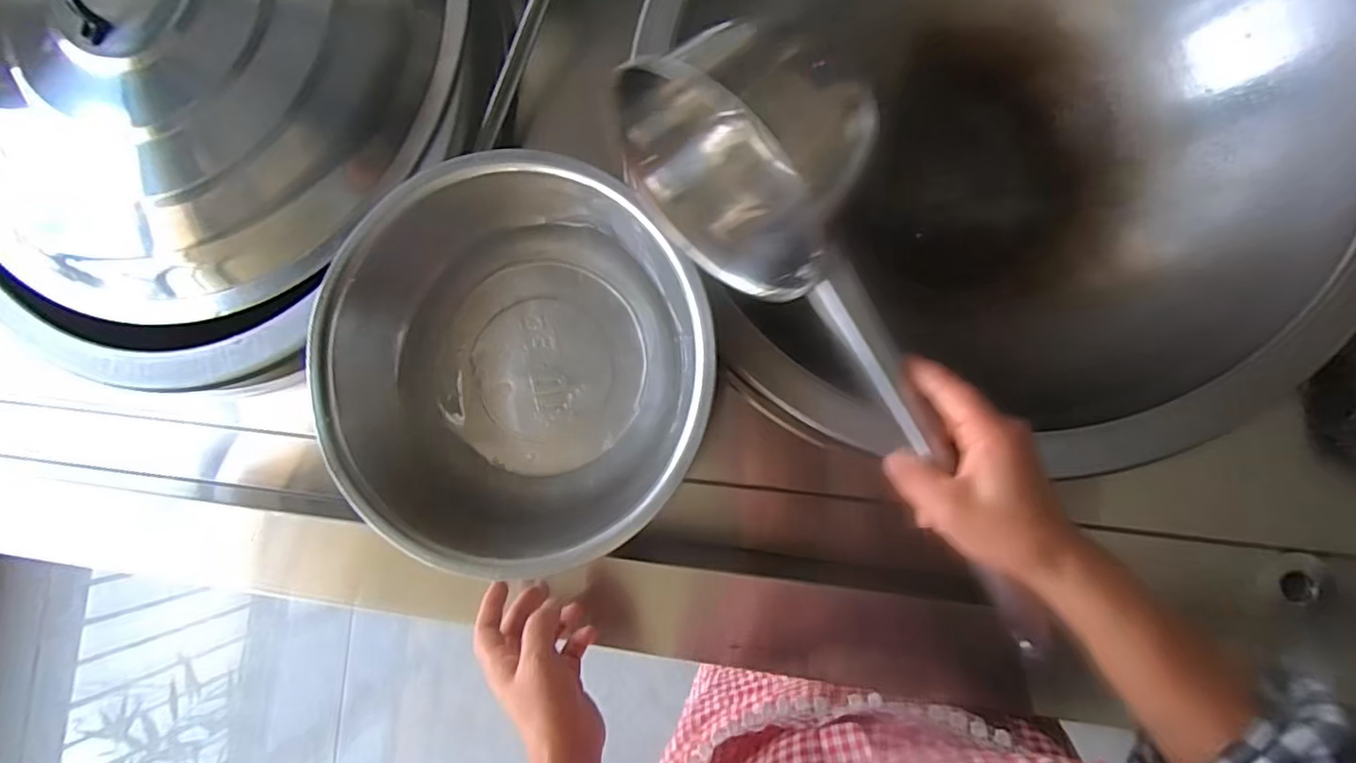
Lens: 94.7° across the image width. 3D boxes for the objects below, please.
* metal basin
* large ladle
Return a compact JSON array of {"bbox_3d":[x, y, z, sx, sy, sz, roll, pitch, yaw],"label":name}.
[{"bbox_3d":[-0.124,-0.016,0.519,0.311,0.104,0.306,0,87,8],"label":"metal basin"},{"bbox_3d":[0.104,-0.032,0.377,0.126,0.075,0.390,-30,85,5],"label":"large ladle"}]

